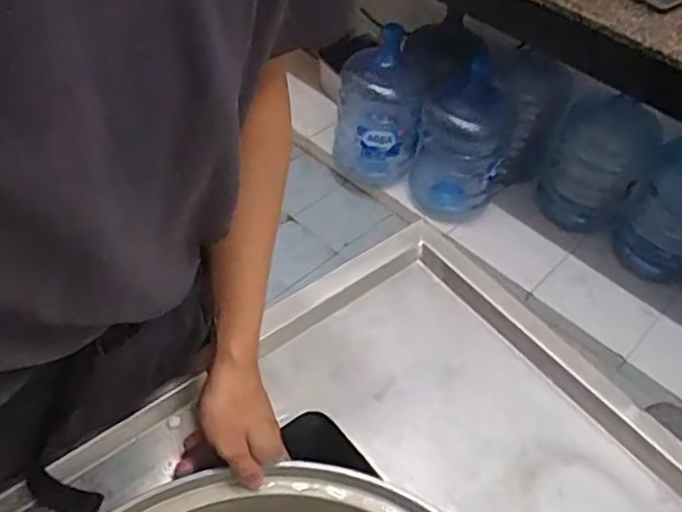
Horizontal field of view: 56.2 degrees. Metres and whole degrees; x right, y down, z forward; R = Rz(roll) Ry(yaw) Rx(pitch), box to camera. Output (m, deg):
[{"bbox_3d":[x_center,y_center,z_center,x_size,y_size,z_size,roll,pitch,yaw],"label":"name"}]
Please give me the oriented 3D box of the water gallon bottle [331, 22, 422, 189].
[{"bbox_3d":[0.111,-0.447,1.942,0.249,0.427,0.263,5,48,-1],"label":"water gallon bottle"}]

